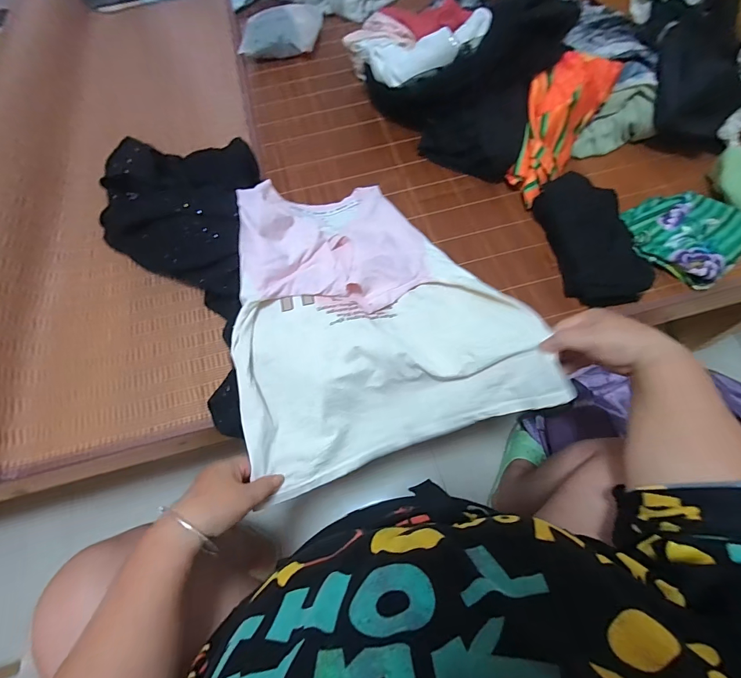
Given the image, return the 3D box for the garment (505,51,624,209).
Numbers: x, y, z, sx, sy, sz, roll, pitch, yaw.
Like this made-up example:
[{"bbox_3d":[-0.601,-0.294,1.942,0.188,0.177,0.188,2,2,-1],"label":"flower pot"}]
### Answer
[{"bbox_3d":[0.282,-0.325,0.582,0.104,0.074,0.239,28,92,17],"label":"garment"}]

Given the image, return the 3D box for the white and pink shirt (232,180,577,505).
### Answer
[{"bbox_3d":[-0.008,-0.054,0.519,0.356,0.130,0.415,-16,62,-4],"label":"white and pink shirt"}]

